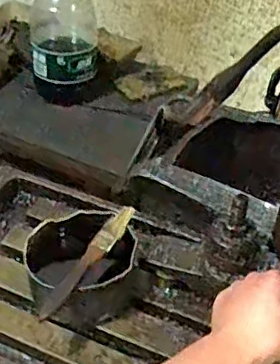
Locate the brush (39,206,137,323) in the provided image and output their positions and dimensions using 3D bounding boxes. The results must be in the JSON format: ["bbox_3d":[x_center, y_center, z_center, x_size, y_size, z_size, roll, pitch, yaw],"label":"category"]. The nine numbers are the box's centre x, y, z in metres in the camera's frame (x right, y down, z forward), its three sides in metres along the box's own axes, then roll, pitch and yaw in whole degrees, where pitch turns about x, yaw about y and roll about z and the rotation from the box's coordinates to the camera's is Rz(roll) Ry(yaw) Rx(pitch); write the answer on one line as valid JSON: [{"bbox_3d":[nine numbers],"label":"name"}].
[{"bbox_3d":[-0.045,0.072,0.553,0.022,0.015,0.148,23,46,20],"label":"brush"}]

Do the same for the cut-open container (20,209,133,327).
[{"bbox_3d":[-0.064,0.090,0.583,0.110,0.069,0.112,2,43,-2],"label":"cut-open container"}]

